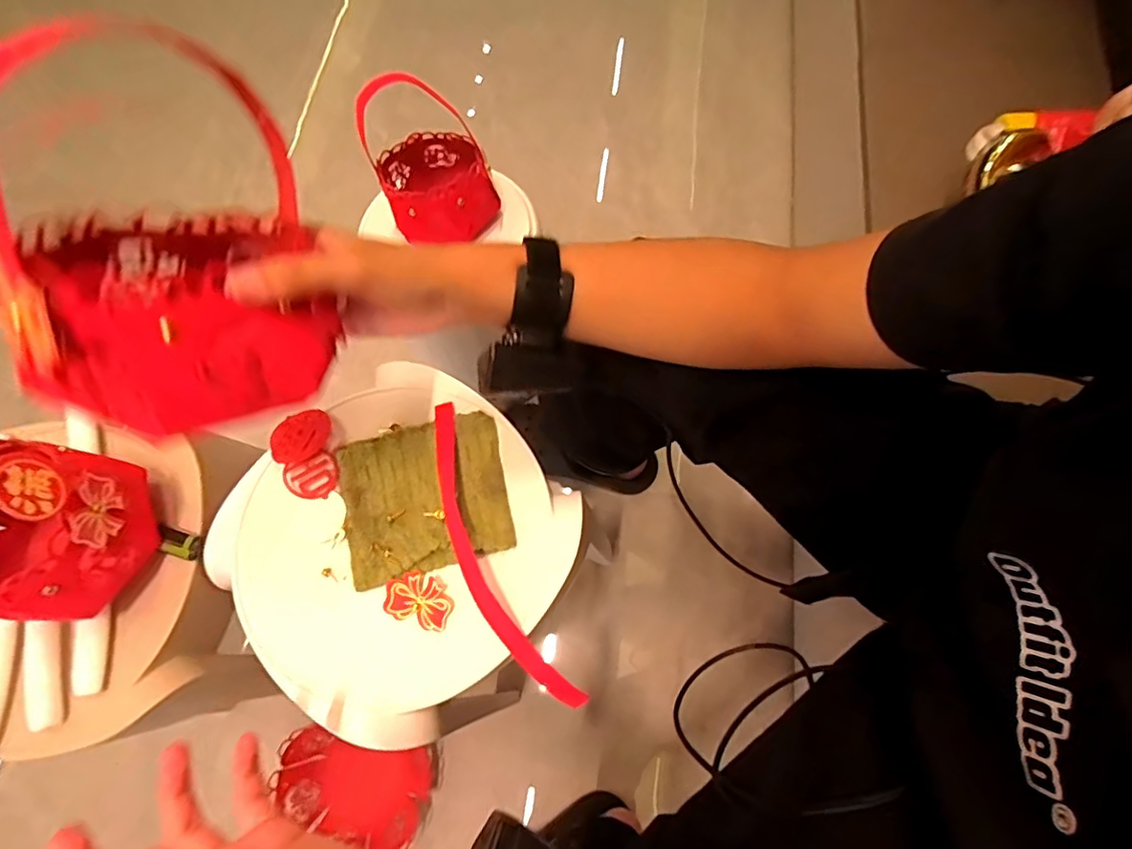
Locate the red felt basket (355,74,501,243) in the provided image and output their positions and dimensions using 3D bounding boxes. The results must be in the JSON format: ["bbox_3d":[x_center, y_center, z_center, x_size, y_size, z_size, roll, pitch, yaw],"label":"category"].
[{"bbox_3d":[-0.146,-0.284,0.603,0.114,0.154,0.124,-1,71,2],"label":"red felt basket"}]

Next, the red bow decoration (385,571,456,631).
[{"bbox_3d":[-0.110,0.131,0.419,0.051,0.005,0.036,15,87,11],"label":"red bow decoration"}]

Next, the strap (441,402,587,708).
[{"bbox_3d":[-0.059,0.103,0.439,0.040,0.067,0.253,-25,72,-6],"label":"strap"}]

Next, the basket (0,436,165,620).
[{"bbox_3d":[-0.369,0.063,0.344,0.118,0.167,0.106,-2,71,2],"label":"basket"}]

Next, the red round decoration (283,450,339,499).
[{"bbox_3d":[-0.203,0.042,0.450,0.041,0.004,0.034,-23,94,-10],"label":"red round decoration"}]

